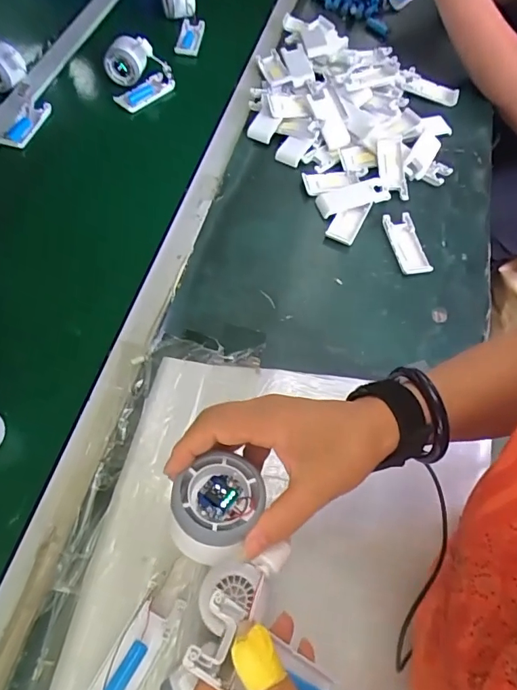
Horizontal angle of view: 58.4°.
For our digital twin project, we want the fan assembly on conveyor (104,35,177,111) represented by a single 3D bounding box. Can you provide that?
[{"bbox_3d":[-0.196,-0.448,0.760,0.104,0.067,0.102,-10,61,-9],"label":"fan assembly on conveyor"}]

